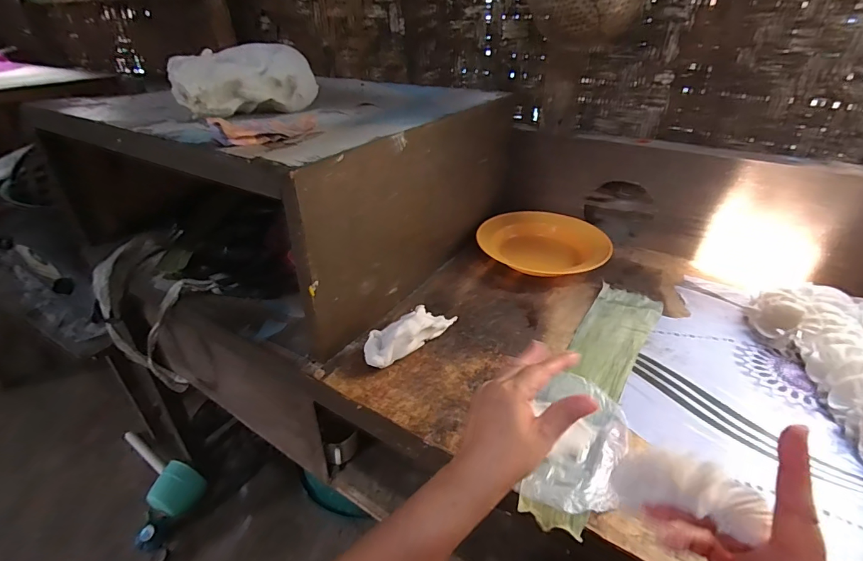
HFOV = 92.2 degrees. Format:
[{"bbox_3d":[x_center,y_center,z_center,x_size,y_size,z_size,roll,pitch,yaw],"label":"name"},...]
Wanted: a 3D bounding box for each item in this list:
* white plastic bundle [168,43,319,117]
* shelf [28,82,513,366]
[{"bbox_3d":[-0.255,-0.275,0.577,0.067,0.080,0.195,19,37,27],"label":"white plastic bundle"},{"bbox_3d":[-0.230,-0.175,0.721,0.569,0.248,0.479,18,37,26],"label":"shelf"}]

